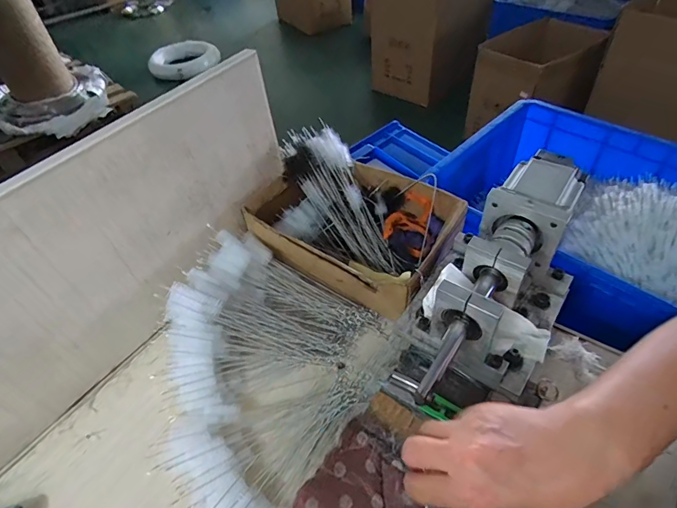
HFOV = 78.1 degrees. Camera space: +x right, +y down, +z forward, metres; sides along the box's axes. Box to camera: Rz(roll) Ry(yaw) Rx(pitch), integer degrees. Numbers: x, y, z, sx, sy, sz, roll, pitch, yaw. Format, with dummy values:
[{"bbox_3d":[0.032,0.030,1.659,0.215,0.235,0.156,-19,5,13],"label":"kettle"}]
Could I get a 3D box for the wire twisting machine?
[{"bbox_3d":[0.168,0.038,0.457,0.138,0.144,0.316,28,54,28],"label":"wire twisting machine"}]

